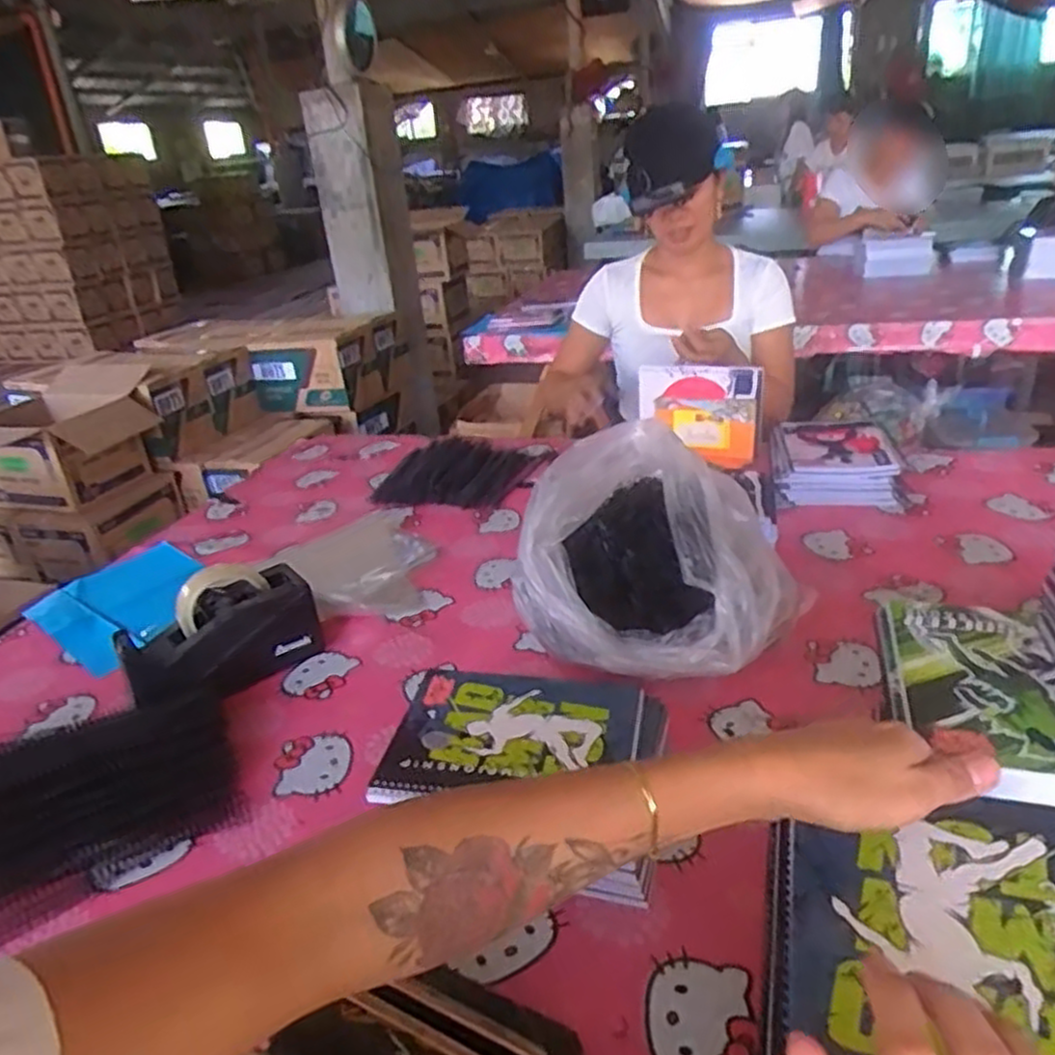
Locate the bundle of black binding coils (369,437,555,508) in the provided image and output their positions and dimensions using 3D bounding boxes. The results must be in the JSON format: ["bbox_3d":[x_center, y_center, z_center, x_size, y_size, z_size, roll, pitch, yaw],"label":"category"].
[{"bbox_3d":[-0.116,-0.094,1.278,0.246,0.042,0.231,6,29,23],"label":"bundle of black binding coils"}]

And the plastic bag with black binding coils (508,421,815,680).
[{"bbox_3d":[0.134,0.044,0.775,0.233,0.198,0.257,-27,33,-35],"label":"plastic bag with black binding coils"}]

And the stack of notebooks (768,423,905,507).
[{"bbox_3d":[0.451,-0.094,1.138,0.168,0.062,0.189,1,26,15],"label":"stack of notebooks"}]

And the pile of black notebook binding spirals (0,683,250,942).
[{"bbox_3d":[-0.378,0.234,0.677,0.220,0.057,0.194,-18,28,-24],"label":"pile of black notebook binding spirals"}]

